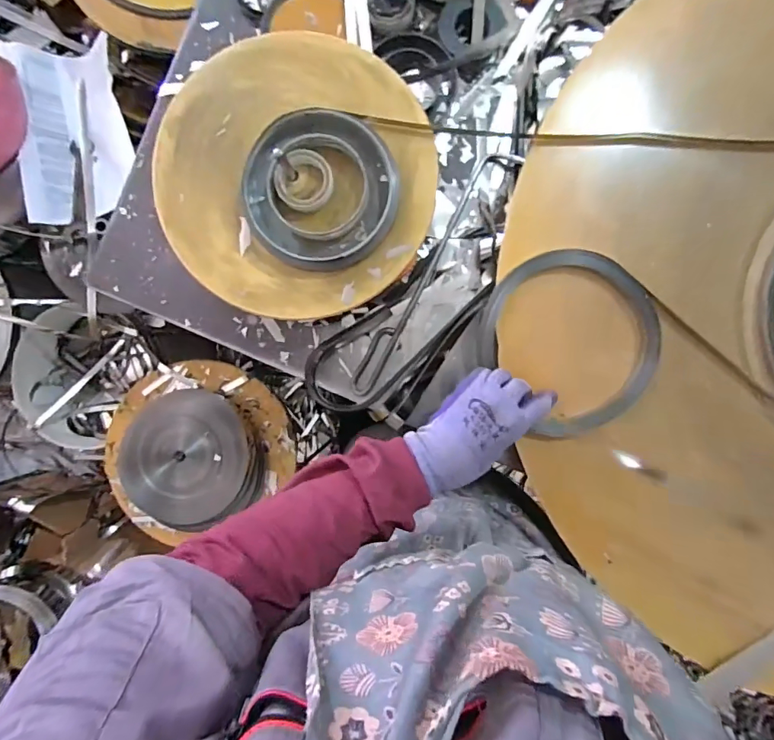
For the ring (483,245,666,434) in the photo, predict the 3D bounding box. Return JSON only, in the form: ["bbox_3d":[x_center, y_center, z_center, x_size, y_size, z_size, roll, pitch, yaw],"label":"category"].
[{"bbox_3d":[0.190,-0.030,0.458,0.171,0.017,0.186,0,91,1],"label":"ring"}]

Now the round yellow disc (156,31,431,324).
[{"bbox_3d":[-0.097,-0.200,0.456,0.280,0.034,0.273,0,91,1],"label":"round yellow disc"}]

